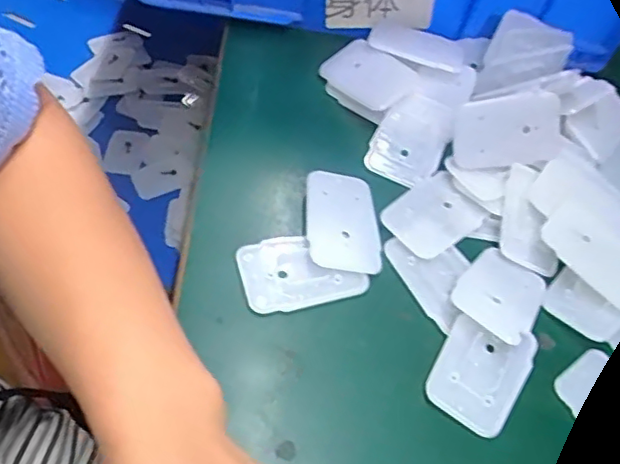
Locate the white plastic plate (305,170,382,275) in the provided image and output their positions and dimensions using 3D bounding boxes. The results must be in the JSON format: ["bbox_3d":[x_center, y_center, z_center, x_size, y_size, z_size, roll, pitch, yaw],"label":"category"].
[{"bbox_3d":[0.020,-0.007,0.357,0.043,0.006,0.070,6,55,-10],"label":"white plastic plate"}]

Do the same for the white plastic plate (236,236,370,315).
[{"bbox_3d":[-0.005,0.020,0.337,0.066,0.010,0.044,-10,57,-17],"label":"white plastic plate"}]

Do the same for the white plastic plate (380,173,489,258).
[{"bbox_3d":[0.076,-0.011,0.373,0.061,0.006,0.045,-32,66,-28],"label":"white plastic plate"}]

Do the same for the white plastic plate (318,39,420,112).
[{"bbox_3d":[0.041,-0.111,0.426,0.044,0.006,0.063,-41,66,-14],"label":"white plastic plate"}]

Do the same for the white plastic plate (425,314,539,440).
[{"bbox_3d":[0.090,0.071,0.315,0.045,0.009,0.063,32,56,13],"label":"white plastic plate"}]

